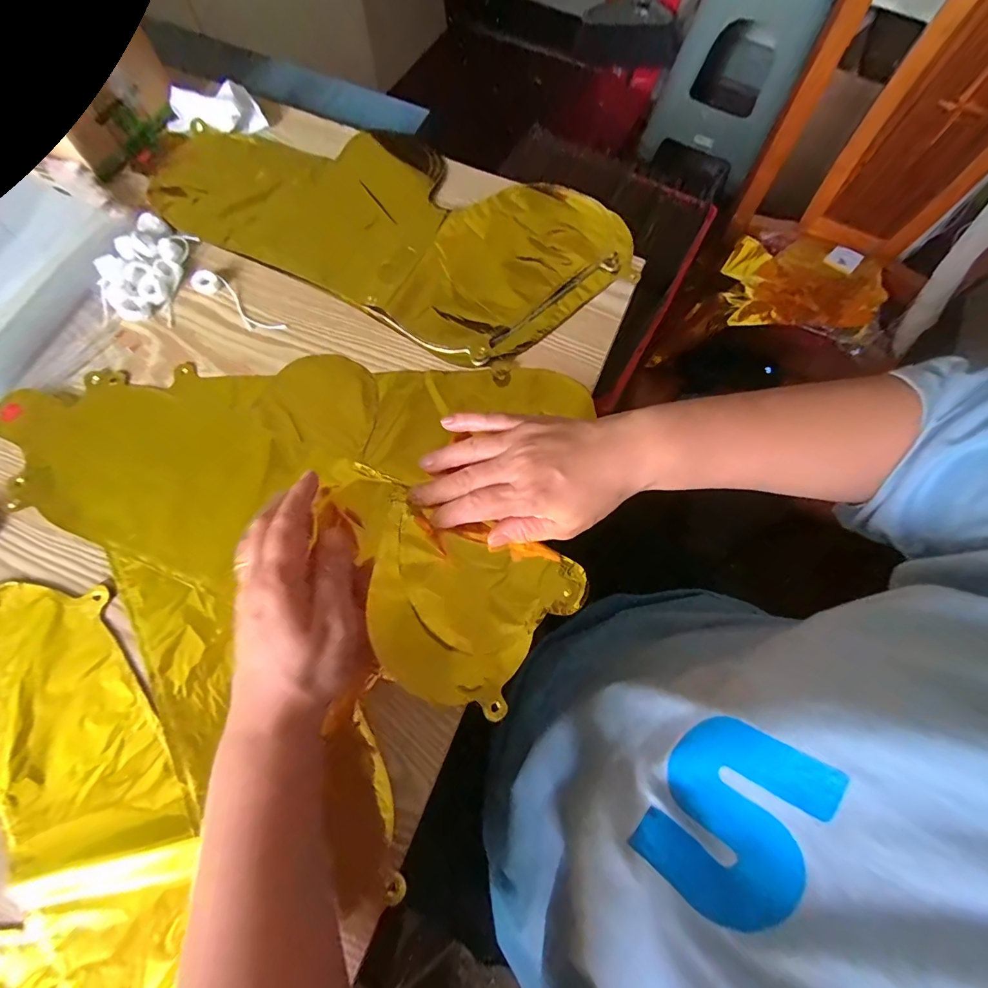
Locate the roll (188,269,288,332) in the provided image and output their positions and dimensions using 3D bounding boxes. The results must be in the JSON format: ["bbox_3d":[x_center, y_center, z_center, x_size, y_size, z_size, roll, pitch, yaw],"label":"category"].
[{"bbox_3d":[-0.219,-0.162,0.381,0.093,0.008,0.021,36,75,10],"label":"roll"}]

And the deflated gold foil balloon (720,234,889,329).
[{"bbox_3d":[0.490,-0.333,0.714,0.239,0.028,0.217,9,62,1],"label":"deflated gold foil balloon"}]

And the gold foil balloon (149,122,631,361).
[{"bbox_3d":[-0.094,-0.260,0.412,0.405,0.011,0.204,29,74,8],"label":"gold foil balloon"}]

